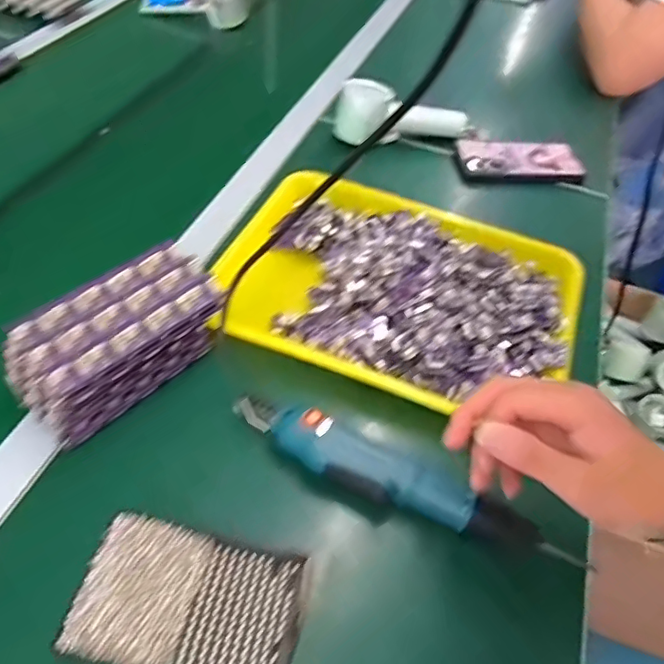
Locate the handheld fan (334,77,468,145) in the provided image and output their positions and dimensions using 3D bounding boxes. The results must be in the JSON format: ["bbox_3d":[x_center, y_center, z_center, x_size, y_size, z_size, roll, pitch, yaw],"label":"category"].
[{"bbox_3d":[0.099,-0.281,0.720,0.185,0.070,0.048,-2,52,-7],"label":"handheld fan"}]

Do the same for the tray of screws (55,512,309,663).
[{"bbox_3d":[-0.088,0.170,0.349,0.134,0.015,0.083,12,51,3],"label":"tray of screws"}]

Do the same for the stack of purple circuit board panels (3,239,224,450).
[{"bbox_3d":[-0.171,0.007,0.454,0.078,0.073,0.162,39,57,23],"label":"stack of purple circuit board panels"}]

